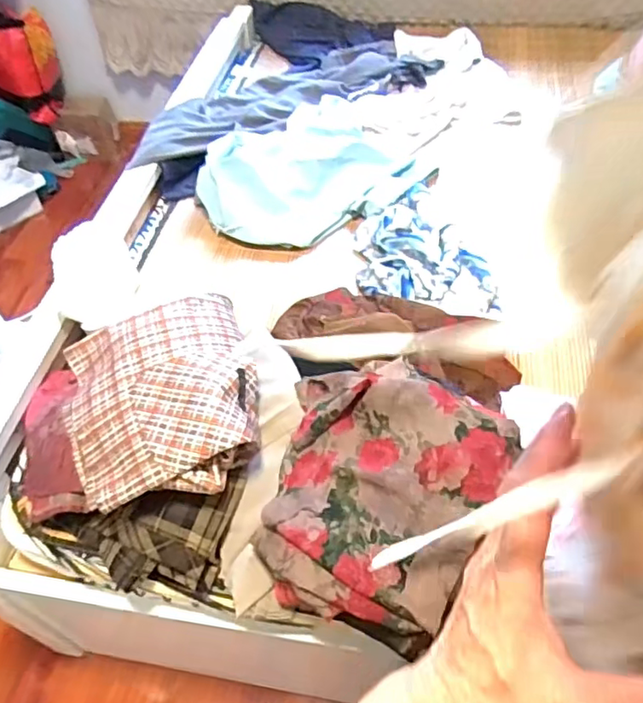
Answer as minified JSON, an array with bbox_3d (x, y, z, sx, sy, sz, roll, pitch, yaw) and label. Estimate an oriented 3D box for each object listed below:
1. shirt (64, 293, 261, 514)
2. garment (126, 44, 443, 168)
[{"bbox_3d":[-0.198,0.051,0.733,0.233,0.065,0.272,-17,50,-10],"label":"shirt"},{"bbox_3d":[-0.079,-0.556,1.293,0.745,0.059,0.245,-29,53,-19],"label":"garment"}]

